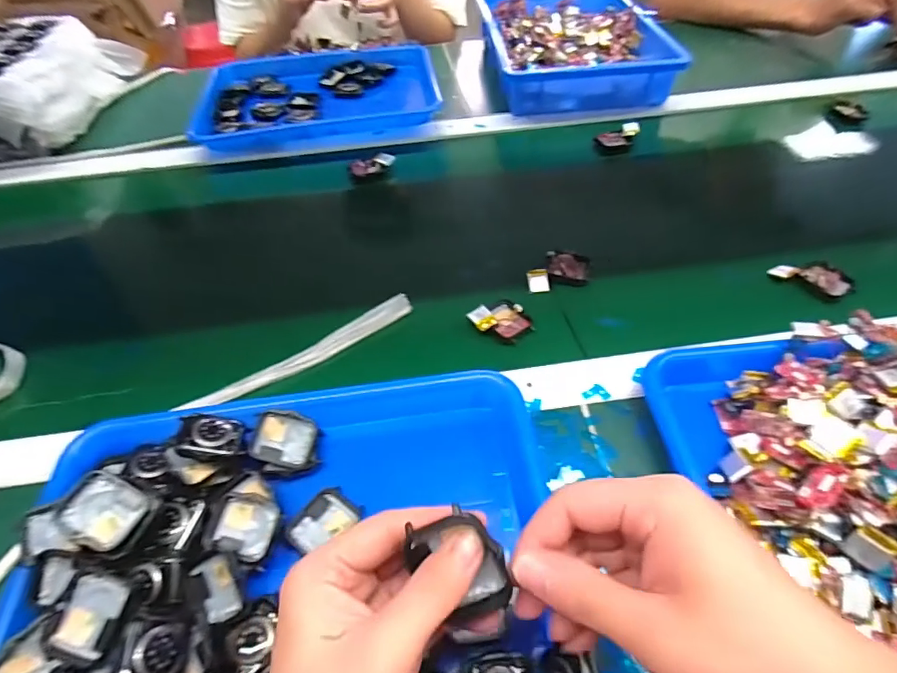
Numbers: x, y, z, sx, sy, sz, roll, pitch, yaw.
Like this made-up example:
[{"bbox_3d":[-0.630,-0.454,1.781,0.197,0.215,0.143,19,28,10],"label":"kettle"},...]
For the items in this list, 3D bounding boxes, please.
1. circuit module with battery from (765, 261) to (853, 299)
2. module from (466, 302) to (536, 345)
[{"bbox_3d":[0.346,-0.056,0.473,0.065,0.013,0.036,34,60,27],"label":"circuit module with battery"},{"bbox_3d":[0.047,-0.014,0.446,0.049,0.010,0.042,-24,53,-16],"label":"module"}]

